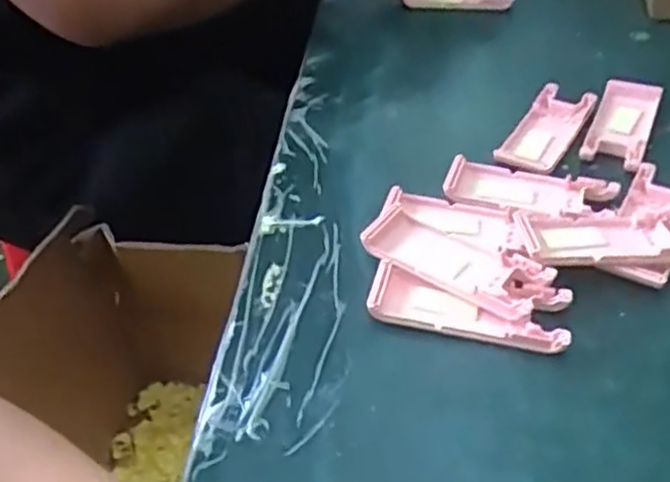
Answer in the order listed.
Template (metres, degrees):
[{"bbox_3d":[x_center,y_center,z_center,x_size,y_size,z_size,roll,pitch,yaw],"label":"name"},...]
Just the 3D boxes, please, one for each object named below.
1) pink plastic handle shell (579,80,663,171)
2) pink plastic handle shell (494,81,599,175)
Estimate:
[{"bbox_3d":[0.206,-0.085,0.513,0.040,0.009,0.108,17,46,20],"label":"pink plastic handle shell"},{"bbox_3d":[0.151,-0.081,0.509,0.039,0.009,0.104,23,48,25],"label":"pink plastic handle shell"}]

